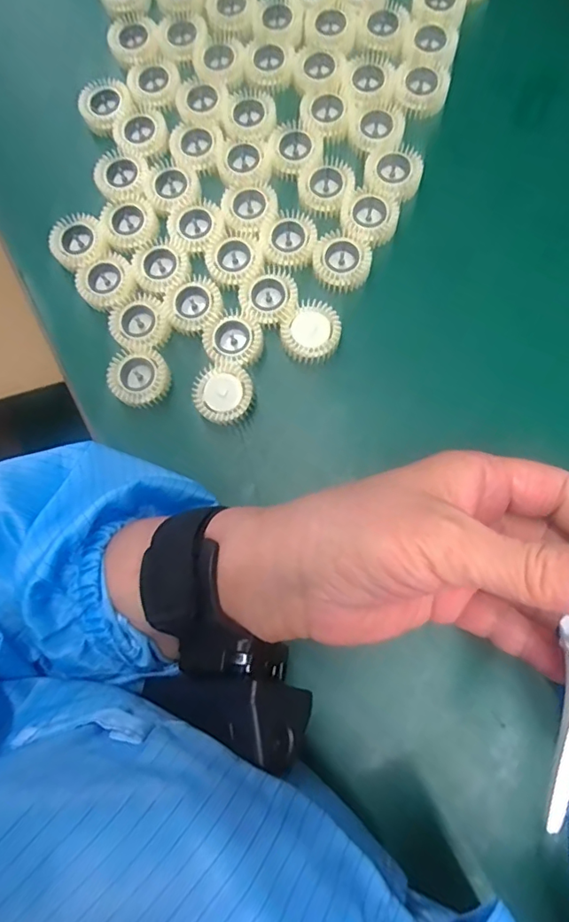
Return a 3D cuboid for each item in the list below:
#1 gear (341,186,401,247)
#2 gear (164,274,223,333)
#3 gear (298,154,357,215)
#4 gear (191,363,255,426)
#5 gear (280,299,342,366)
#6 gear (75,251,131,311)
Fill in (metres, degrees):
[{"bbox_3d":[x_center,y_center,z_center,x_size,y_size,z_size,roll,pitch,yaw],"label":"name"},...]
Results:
[{"bbox_3d":[0.048,-0.139,0.293,0.031,0.004,0.033,23,79,6],"label":"gear"},{"bbox_3d":[-0.050,-0.088,0.292,0.033,0.007,0.032,0,78,1],"label":"gear"},{"bbox_3d":[0.025,-0.160,0.301,0.030,0.004,0.038,-9,78,-1],"label":"gear"},{"bbox_3d":[-0.032,-0.037,0.278,0.031,0.010,0.030,0,78,1],"label":"gear"},{"bbox_3d":[0.015,-0.070,0.279,0.030,0.009,0.034,28,80,7],"label":"gear"},{"bbox_3d":[-0.106,-0.106,0.304,0.033,0.010,0.031,29,80,7],"label":"gear"}]

